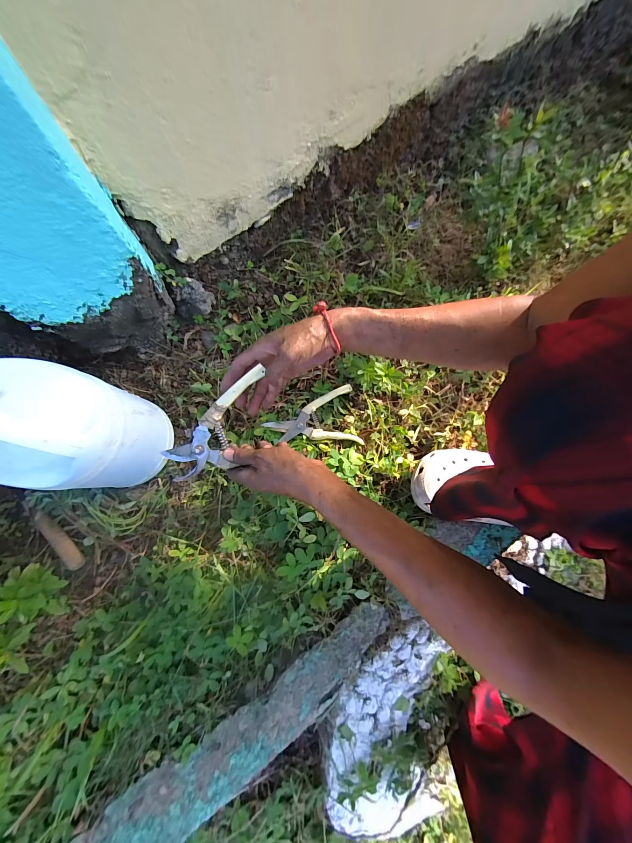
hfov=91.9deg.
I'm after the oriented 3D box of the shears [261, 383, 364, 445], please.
[{"bbox_3d":[-0.006,0.001,0.551,0.164,0.013,0.104,-13,77,-2],"label":"shears"}]

